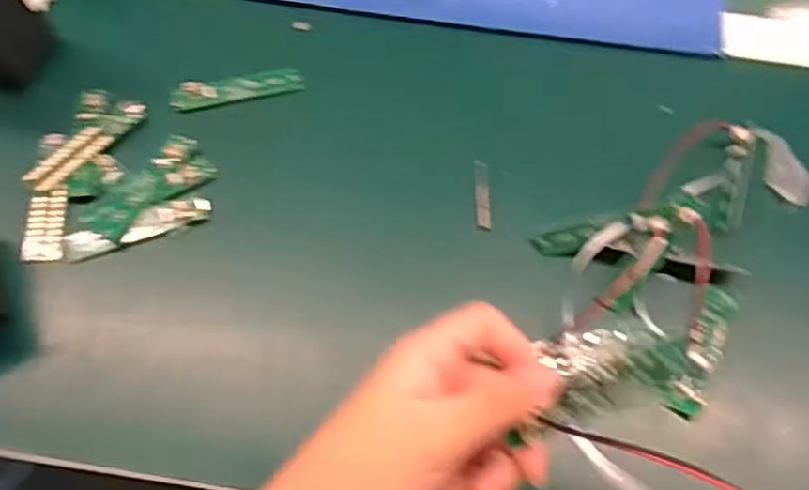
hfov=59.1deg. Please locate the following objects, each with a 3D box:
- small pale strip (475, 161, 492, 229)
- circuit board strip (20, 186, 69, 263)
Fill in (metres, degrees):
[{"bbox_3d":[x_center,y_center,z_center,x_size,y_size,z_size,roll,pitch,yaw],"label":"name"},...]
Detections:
[{"bbox_3d":[0.051,-0.033,0.465,0.010,0.005,0.048,1,64,-2],"label":"small pale strip"},{"bbox_3d":[-0.223,-0.013,0.444,0.024,0.004,0.048,0,74,-17],"label":"circuit board strip"}]

